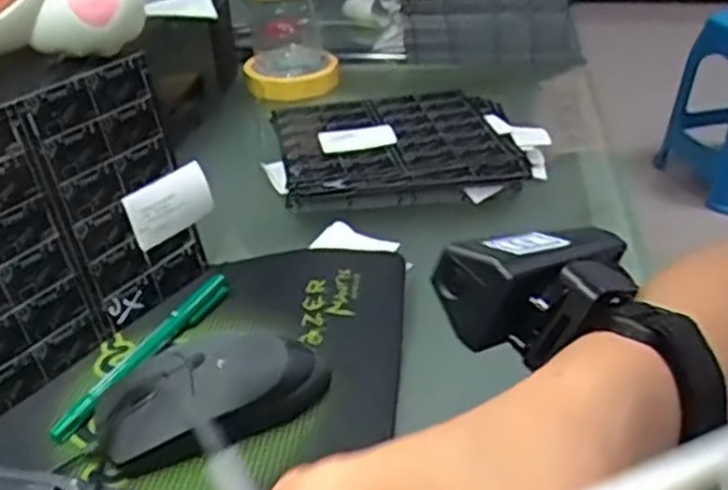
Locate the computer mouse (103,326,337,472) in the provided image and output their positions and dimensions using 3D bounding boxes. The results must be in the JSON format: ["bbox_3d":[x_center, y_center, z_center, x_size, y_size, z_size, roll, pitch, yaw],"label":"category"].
[{"bbox_3d":[-0.071,0.072,0.360,0.108,0.032,0.058,-12,34,-14],"label":"computer mouse"}]

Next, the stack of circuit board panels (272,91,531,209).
[{"bbox_3d":[0.025,-0.081,0.597,0.179,0.025,0.150,-5,33,-3],"label":"stack of circuit board panels"}]

